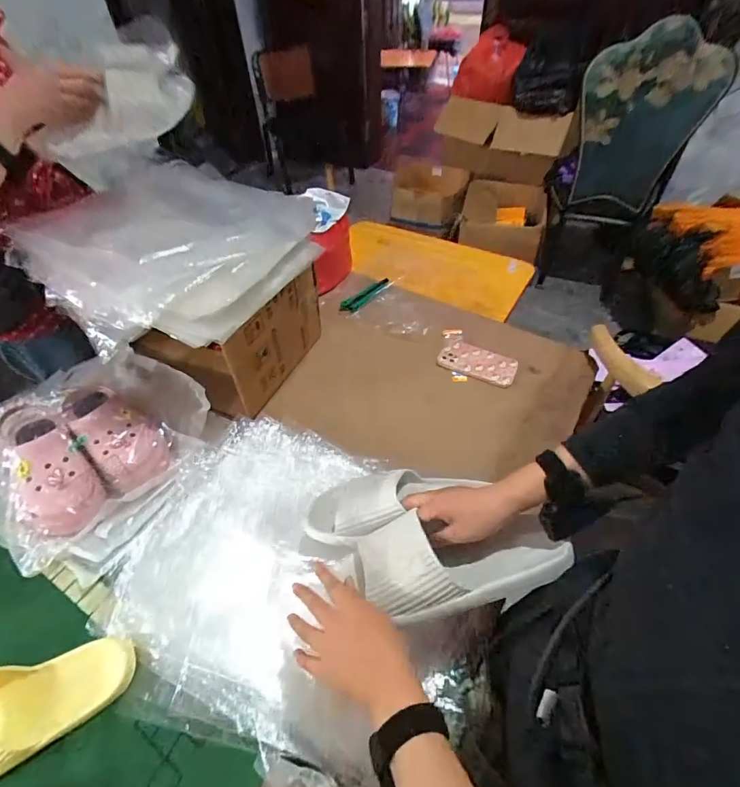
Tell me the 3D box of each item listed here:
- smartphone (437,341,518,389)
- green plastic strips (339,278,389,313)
[{"bbox_3d":[0.231,-0.072,0.884,0.161,0.012,0.080,20,53,19],"label":"smartphone"},{"bbox_3d":[-0.004,-0.252,1.034,0.043,0.013,0.170,36,60,29],"label":"green plastic strips"}]

